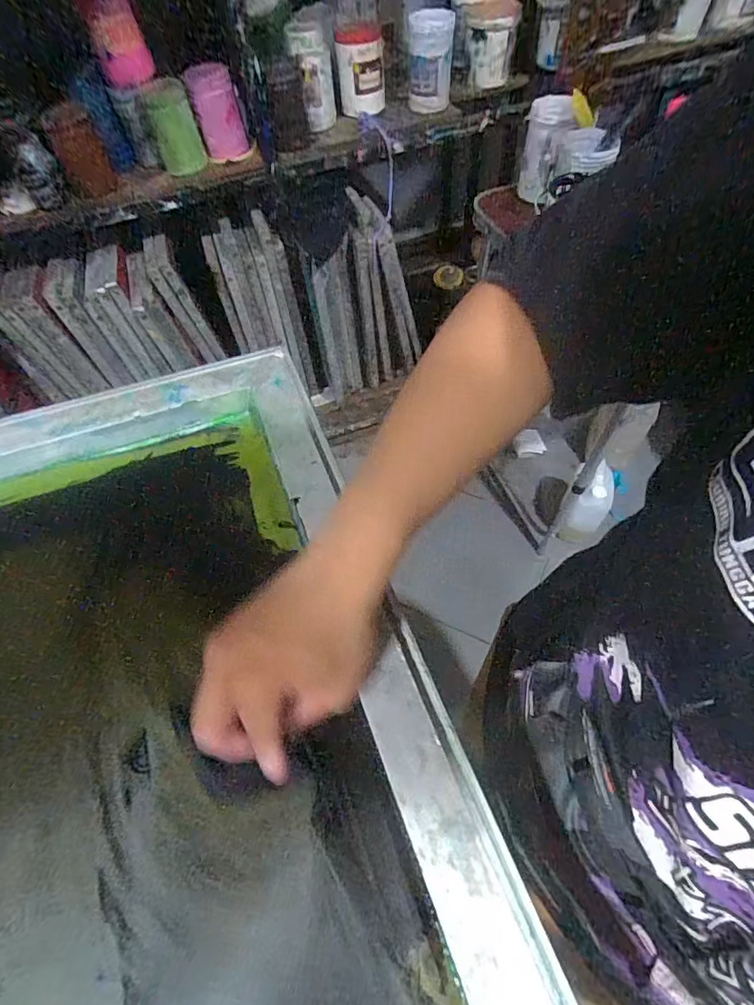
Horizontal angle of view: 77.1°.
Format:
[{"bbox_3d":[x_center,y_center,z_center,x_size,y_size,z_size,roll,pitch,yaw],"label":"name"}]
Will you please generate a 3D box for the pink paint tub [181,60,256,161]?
[{"bbox_3d":[-0.334,-0.828,1.008,0.101,0.160,0.104,-2,58,3],"label":"pink paint tub"}]

